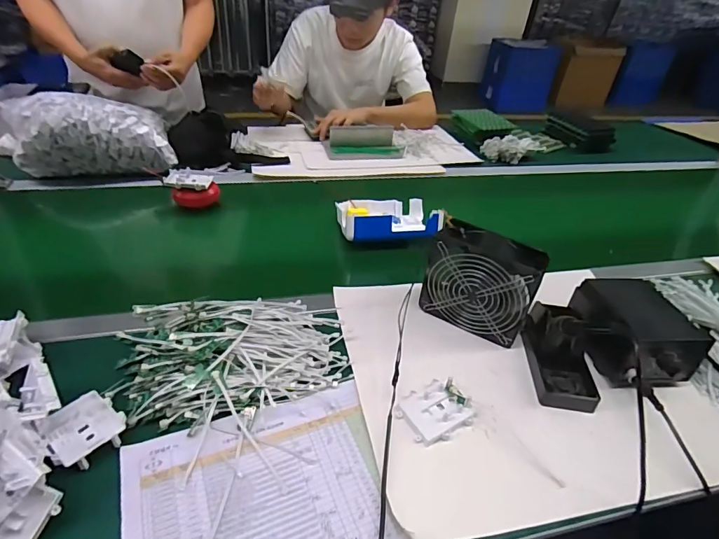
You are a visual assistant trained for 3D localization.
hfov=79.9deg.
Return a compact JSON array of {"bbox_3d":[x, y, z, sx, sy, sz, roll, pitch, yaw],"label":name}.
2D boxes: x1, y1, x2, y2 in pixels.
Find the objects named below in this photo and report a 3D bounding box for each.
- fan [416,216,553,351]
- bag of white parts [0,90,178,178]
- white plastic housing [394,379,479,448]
[{"bbox_3d":[0.176,0.020,0.632,0.156,0.144,0.062,24,42,22],"label":"fan"},{"bbox_3d":[-0.576,-0.289,0.925,0.314,0.132,0.141,-8,40,-17],"label":"bag of white parts"},{"bbox_3d":[0.095,0.176,0.534,0.084,0.020,0.065,-20,45,-29],"label":"white plastic housing"}]

